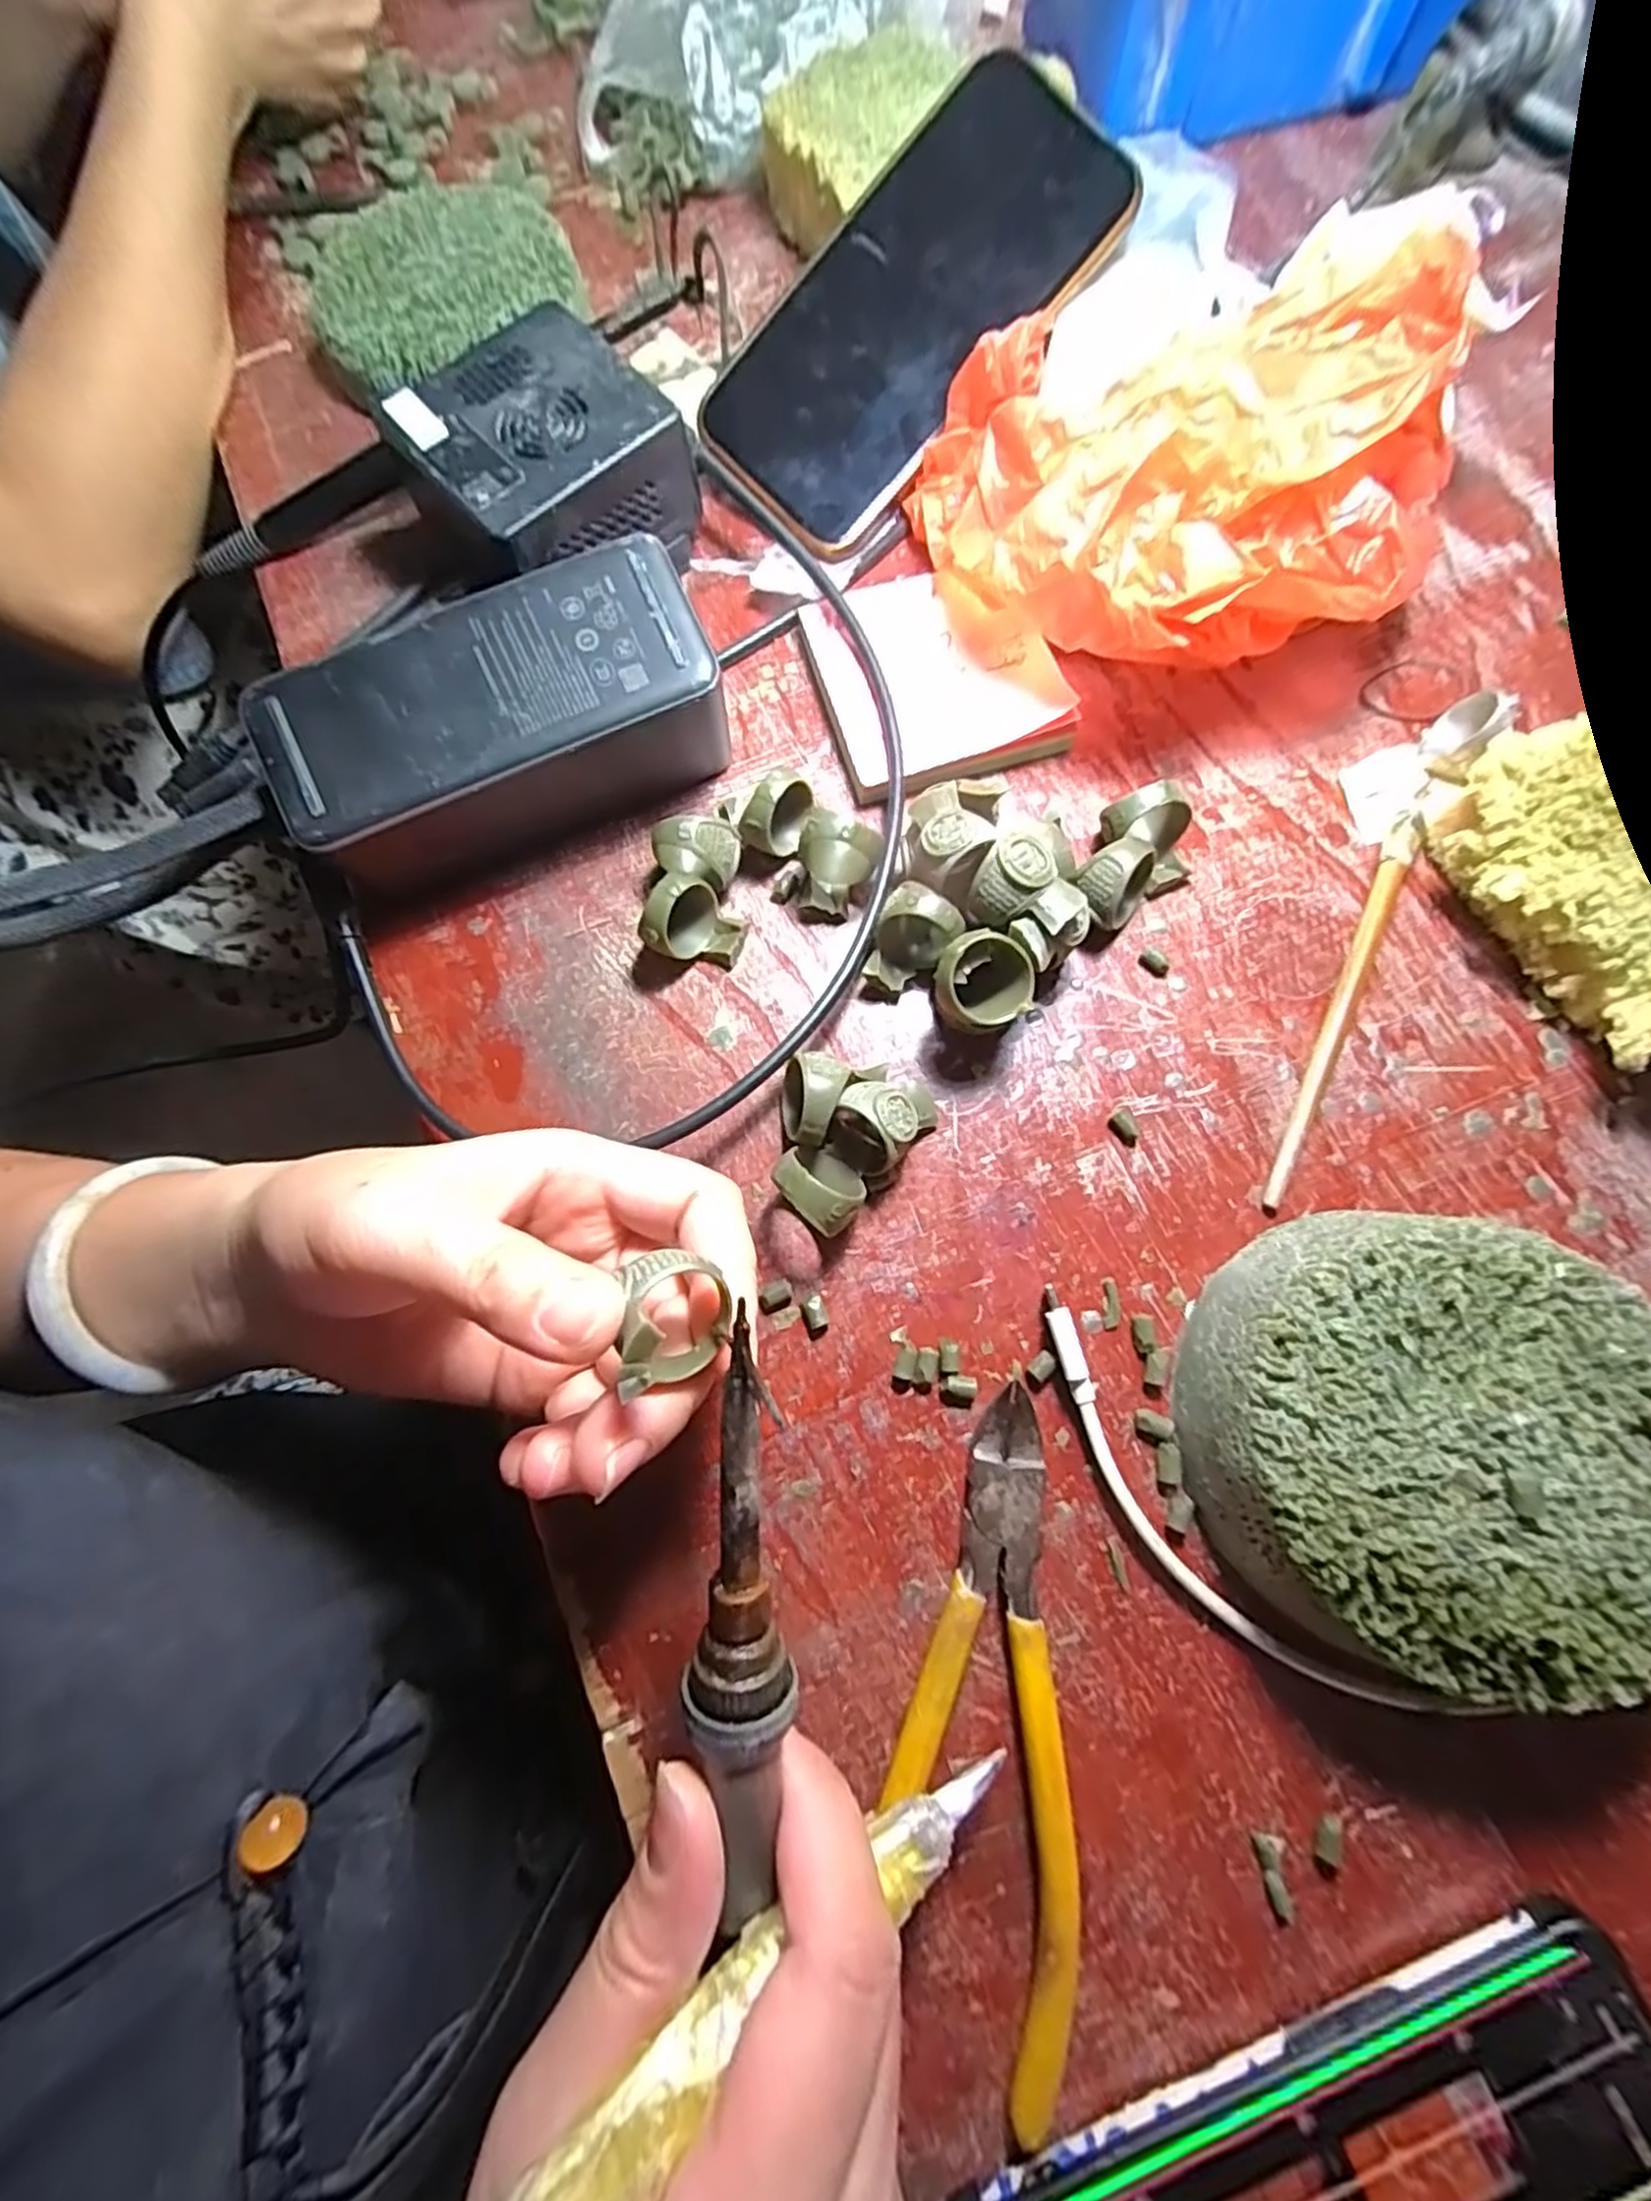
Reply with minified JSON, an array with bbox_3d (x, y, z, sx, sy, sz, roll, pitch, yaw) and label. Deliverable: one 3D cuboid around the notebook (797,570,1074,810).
[{"bbox_3d":[0.036,-0.147,0.267,0.074,0.016,0.084,-19,75,-3],"label":"notebook"}]

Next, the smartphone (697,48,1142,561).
[{"bbox_3d":[0.030,-0.285,0.276,0.080,0.010,0.164,41,96,3],"label":"smartphone"}]

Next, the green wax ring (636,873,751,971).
[{"bbox_3d":[-0.040,-0.053,0.239,0.022,0.030,0.027,40,80,11],"label":"green wax ring"}]

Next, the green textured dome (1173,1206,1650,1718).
[{"bbox_3d":[0.143,0.084,0.188,0.099,0.045,0.104,-1,75,2],"label":"green textured dome"}]

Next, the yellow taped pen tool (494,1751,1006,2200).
[{"bbox_3d":[-0.021,0.173,0.140,0.147,0.008,0.013,-19,73,-31],"label":"yellow taped pen tool"}]

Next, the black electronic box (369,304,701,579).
[{"bbox_3d":[-0.094,-0.212,0.270,0.079,0.050,0.083,-41,77,-9],"label":"black electronic box"}]

